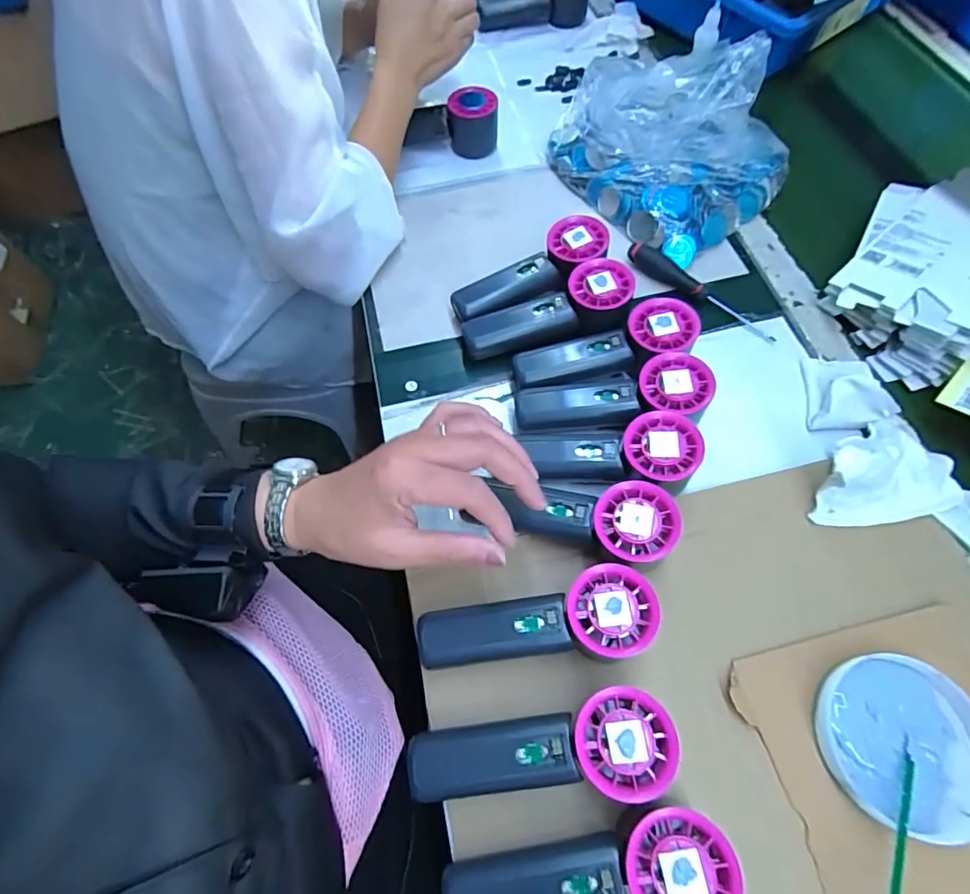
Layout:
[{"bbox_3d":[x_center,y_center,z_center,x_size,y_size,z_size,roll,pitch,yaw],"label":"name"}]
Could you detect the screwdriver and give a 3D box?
[{"bbox_3d":[0.214,-0.154,0.497,0.159,0.022,0.028,38,69,16],"label":"screwdriver"}]

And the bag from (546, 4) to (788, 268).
[{"bbox_3d":[0.205,-0.348,0.557,0.241,0.085,0.246,-39,70,-18],"label":"bag"}]

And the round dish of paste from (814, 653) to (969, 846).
[{"bbox_3d":[0.266,0.186,0.324,0.095,0.021,0.098,0,63,-1],"label":"round dish of paste"}]

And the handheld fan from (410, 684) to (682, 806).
[{"bbox_3d":[0.031,0.184,0.312,0.152,0.057,0.052,-5,64,-3],"label":"handheld fan"}]

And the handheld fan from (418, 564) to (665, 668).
[{"bbox_3d":[0.033,0.124,0.343,0.152,0.055,0.051,-10,64,-6],"label":"handheld fan"}]

